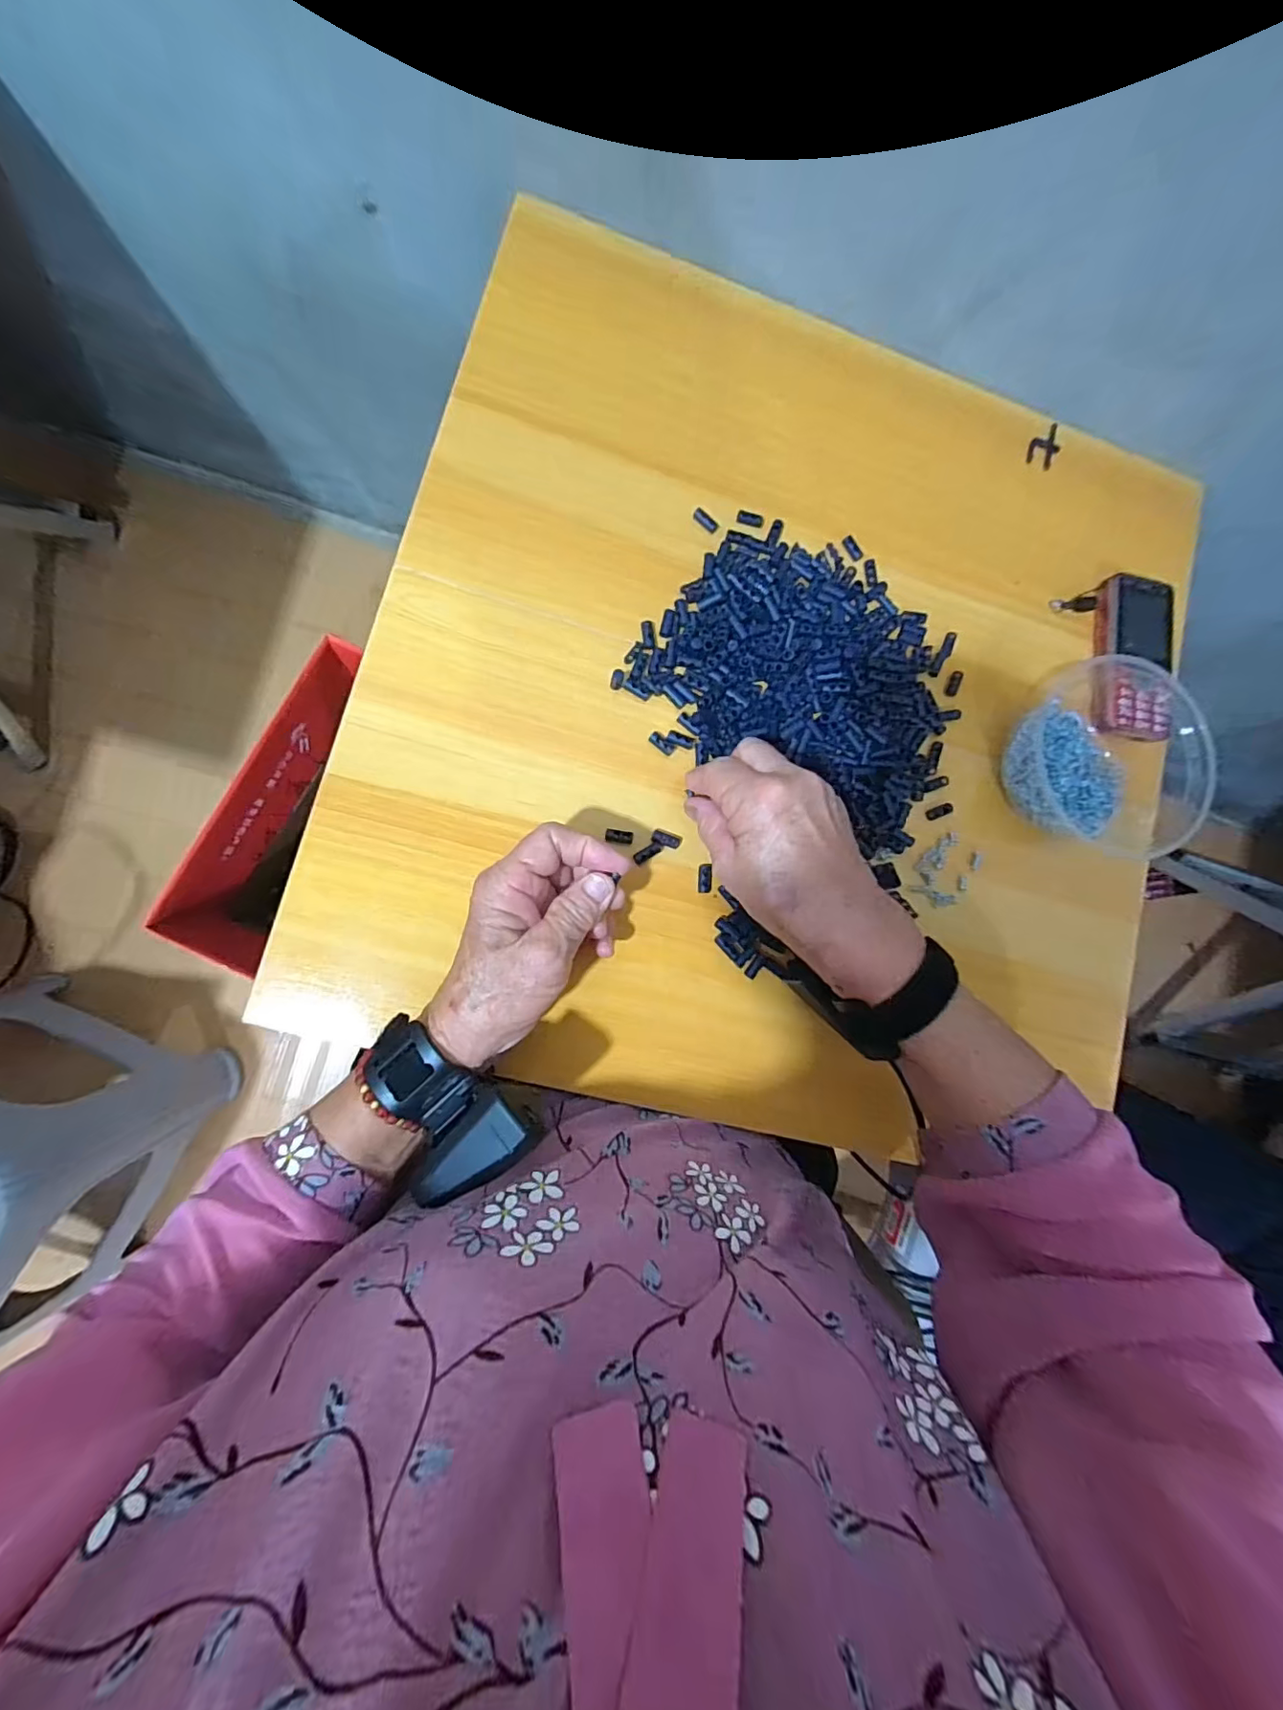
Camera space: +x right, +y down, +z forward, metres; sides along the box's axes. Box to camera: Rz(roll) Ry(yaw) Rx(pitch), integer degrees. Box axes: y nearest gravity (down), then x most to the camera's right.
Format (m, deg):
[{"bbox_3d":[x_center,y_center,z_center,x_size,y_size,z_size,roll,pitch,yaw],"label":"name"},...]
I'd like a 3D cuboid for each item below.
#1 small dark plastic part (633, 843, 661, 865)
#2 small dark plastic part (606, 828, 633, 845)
[{"bbox_3d":[0.004,-0.001,0.368,0.020,0.004,0.008,-34,91,-9],"label":"small dark plastic part"},{"bbox_3d":[-0.015,-0.012,0.366,0.018,0.006,0.008,10,84,-7],"label":"small dark plastic part"}]

